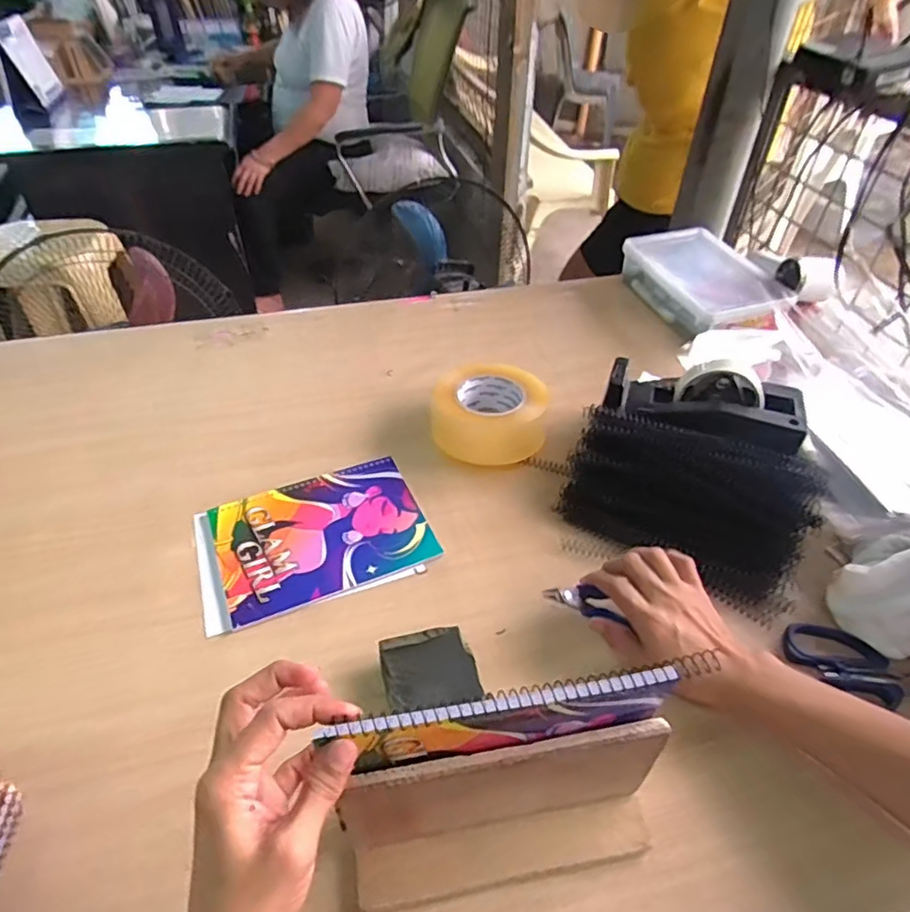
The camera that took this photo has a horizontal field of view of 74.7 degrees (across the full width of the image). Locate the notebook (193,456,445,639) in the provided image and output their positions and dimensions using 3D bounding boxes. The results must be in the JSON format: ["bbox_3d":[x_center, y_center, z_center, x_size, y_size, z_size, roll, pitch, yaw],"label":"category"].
[{"bbox_3d":[-0.136,0.077,0.579,0.210,0.008,0.150,-14,46,-18],"label":"notebook"}]

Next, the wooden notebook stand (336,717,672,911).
[{"bbox_3d":[0.035,0.216,0.360,0.194,0.110,0.046,-6,44,-9],"label":"wooden notebook stand"}]

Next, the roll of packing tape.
[{"bbox_3d":[0.038,-0.046,0.671,0.128,0.060,0.126,10,43,8],"label":"roll of packing tape"}]

